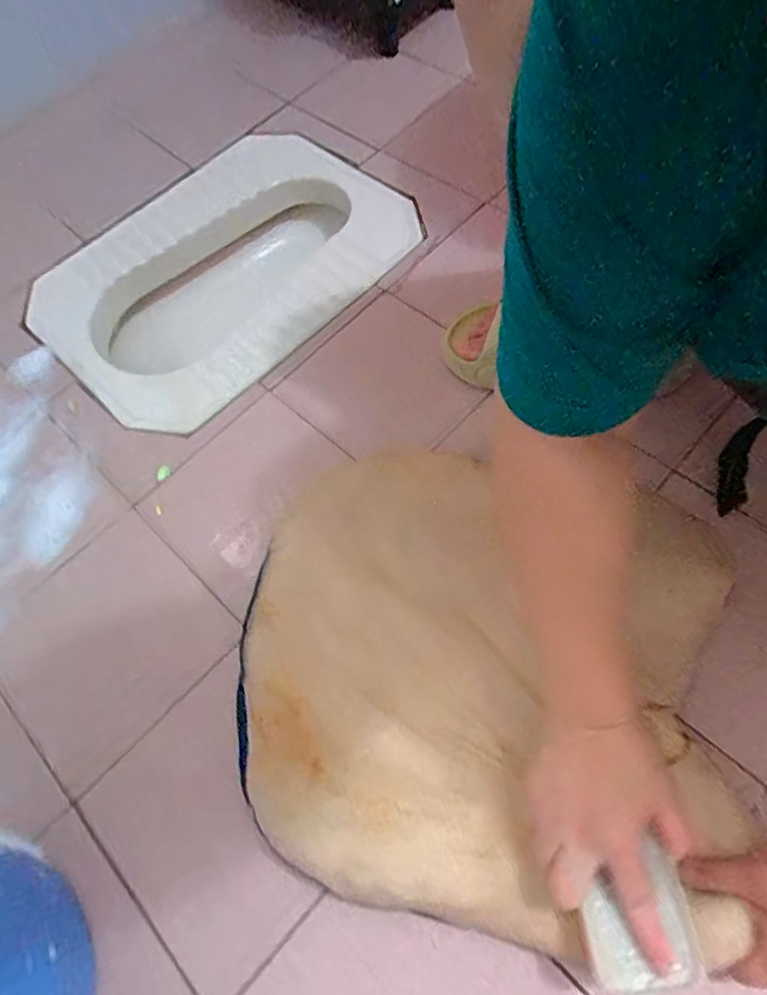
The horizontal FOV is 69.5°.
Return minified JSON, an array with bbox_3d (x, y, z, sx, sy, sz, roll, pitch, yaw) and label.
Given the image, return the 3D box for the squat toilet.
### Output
[{"bbox_3d":[-0.200,-0.310,0.786,0.517,0.099,0.357,-43,68,-14],"label":"squat toilet"}]

